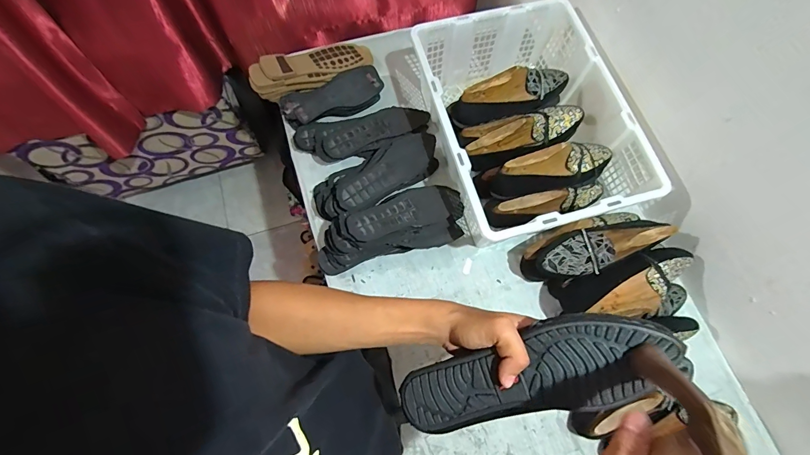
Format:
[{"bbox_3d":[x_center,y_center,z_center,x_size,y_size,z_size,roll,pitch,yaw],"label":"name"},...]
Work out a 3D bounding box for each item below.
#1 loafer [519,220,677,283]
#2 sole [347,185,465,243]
[{"bbox_3d":[0.346,0.041,0.669,0.260,0.112,0.083,-20,71,9],"label":"loafer"},{"bbox_3d":[0.004,-0.032,0.697,0.245,0.017,0.085,-18,71,-28],"label":"sole"}]

